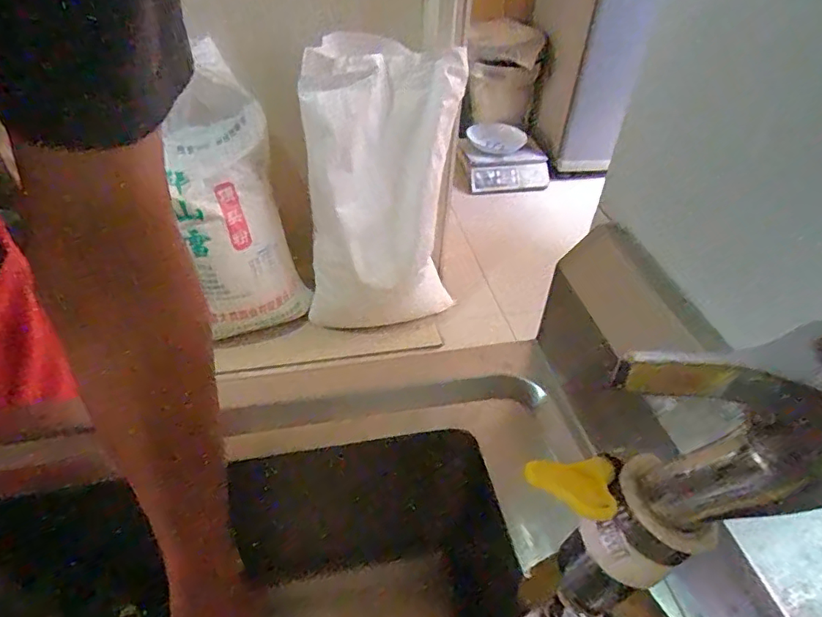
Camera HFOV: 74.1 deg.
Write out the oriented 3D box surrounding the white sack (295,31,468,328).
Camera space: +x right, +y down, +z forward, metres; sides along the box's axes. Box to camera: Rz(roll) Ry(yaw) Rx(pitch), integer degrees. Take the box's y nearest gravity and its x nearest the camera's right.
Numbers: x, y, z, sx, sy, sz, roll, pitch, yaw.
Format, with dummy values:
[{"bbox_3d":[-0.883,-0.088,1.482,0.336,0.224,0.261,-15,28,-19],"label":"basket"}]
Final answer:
[{"bbox_3d":[-0.082,-0.294,1.455,0.380,0.766,0.200,14,33,12],"label":"white sack"}]

